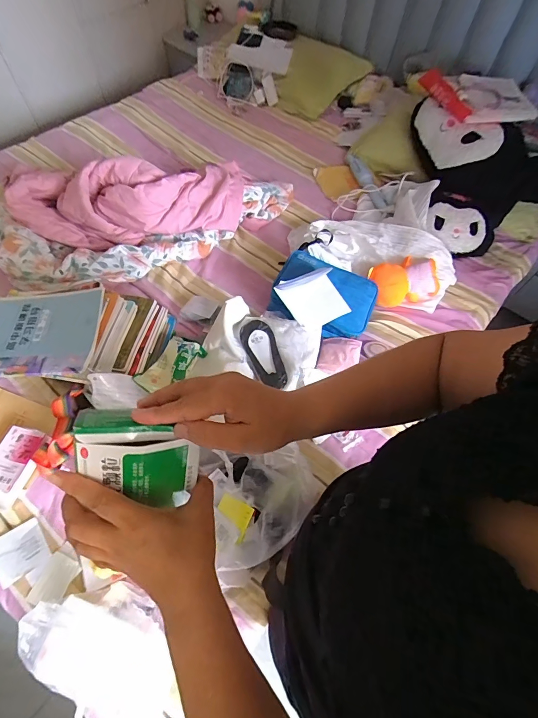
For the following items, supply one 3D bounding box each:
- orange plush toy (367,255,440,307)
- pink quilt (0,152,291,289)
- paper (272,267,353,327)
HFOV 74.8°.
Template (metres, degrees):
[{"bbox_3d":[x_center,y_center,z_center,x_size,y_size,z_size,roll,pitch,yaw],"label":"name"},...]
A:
[{"bbox_3d":[0.393,-0.226,1.033,0.193,0.082,0.102,-9,62,-7],"label":"orange plush toy"},{"bbox_3d":[-0.367,-0.472,1.112,0.919,0.192,0.386,-18,63,-11],"label":"pink quilt"},{"bbox_3d":[0.119,-0.158,0.907,0.158,0.046,0.148,-31,95,-16],"label":"paper"}]

